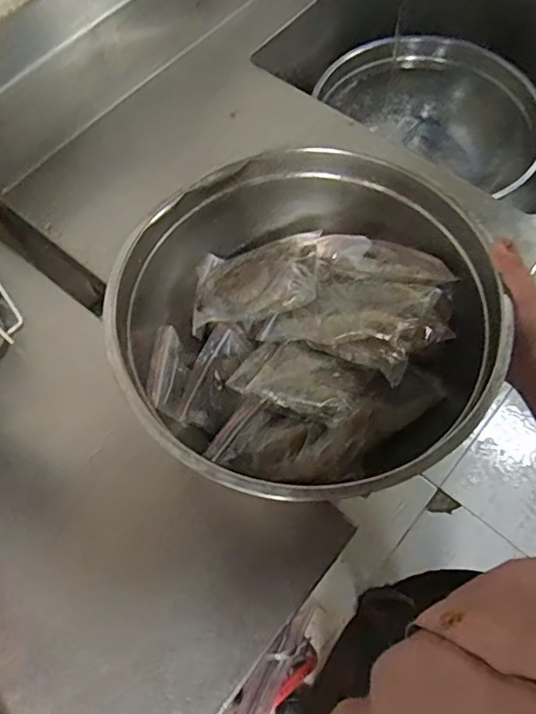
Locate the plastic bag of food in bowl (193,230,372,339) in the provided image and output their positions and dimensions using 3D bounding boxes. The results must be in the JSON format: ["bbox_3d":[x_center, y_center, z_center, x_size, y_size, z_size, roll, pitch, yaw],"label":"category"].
[{"bbox_3d":[0.010,-0.081,0.540,0.174,0.026,0.085,-15,55,23],"label":"plastic bag of food in bowl"}]

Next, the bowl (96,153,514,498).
[{"bbox_3d":[0.036,-0.033,0.517,0.318,0.102,0.327,-1,64,2],"label":"bowl"}]

